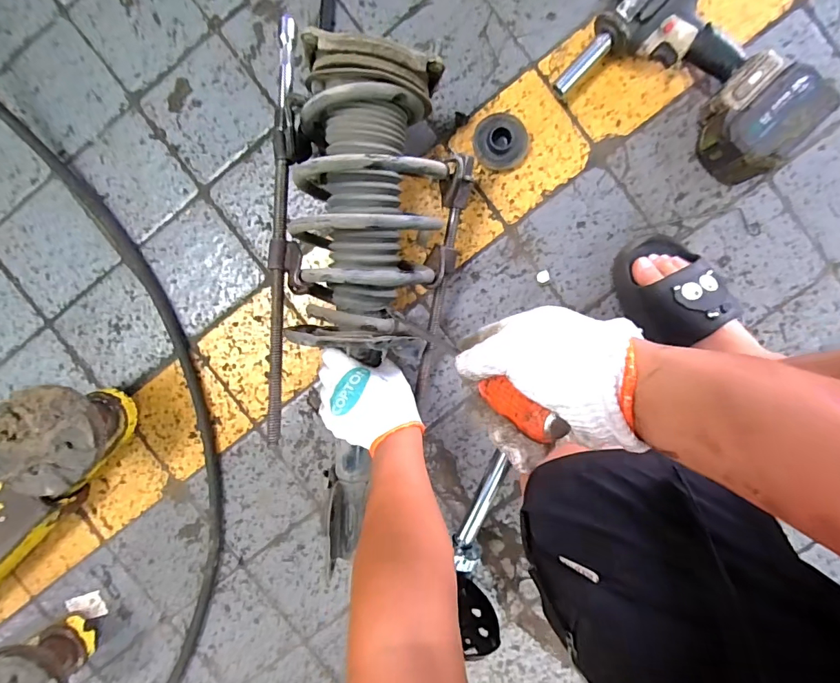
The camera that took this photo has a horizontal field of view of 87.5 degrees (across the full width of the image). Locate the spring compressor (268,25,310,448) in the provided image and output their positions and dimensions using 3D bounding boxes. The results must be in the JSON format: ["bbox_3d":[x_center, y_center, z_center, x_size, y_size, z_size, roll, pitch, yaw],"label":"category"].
[{"bbox_3d":[-0.143,-0.125,0.496,0.047,0.070,0.468,1,97,3],"label":"spring compressor"}]

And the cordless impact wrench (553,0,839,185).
[{"bbox_3d":[0.337,-0.324,0.528,0.280,0.079,0.181,30,98,-1],"label":"cordless impact wrench"}]

